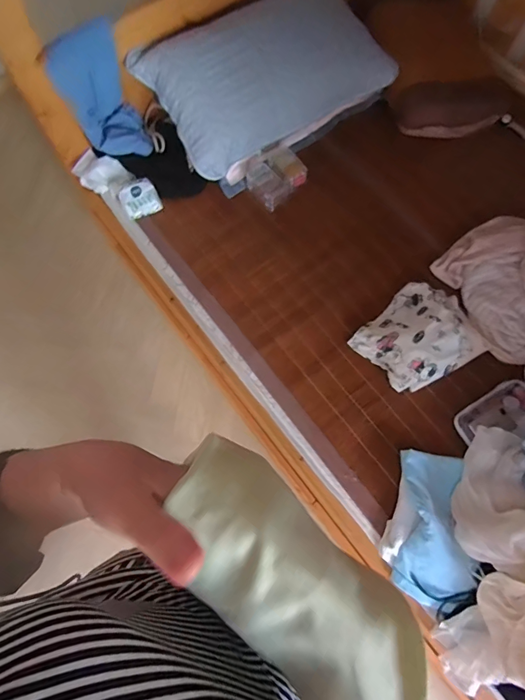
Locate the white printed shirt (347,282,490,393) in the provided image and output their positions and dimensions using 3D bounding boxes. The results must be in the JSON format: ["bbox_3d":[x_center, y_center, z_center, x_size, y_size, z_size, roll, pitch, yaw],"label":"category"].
[{"bbox_3d":[0.426,-0.038,1.079,0.298,0.067,0.259,-37,74,-12],"label":"white printed shirt"}]

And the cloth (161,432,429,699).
[{"bbox_3d":[0.014,0.134,0.233,0.084,0.051,0.177,-37,84,-12],"label":"cloth"}]

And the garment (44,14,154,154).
[{"bbox_3d":[-0.459,-0.708,1.141,0.192,0.273,0.163,-22,72,-7],"label":"garment"}]

